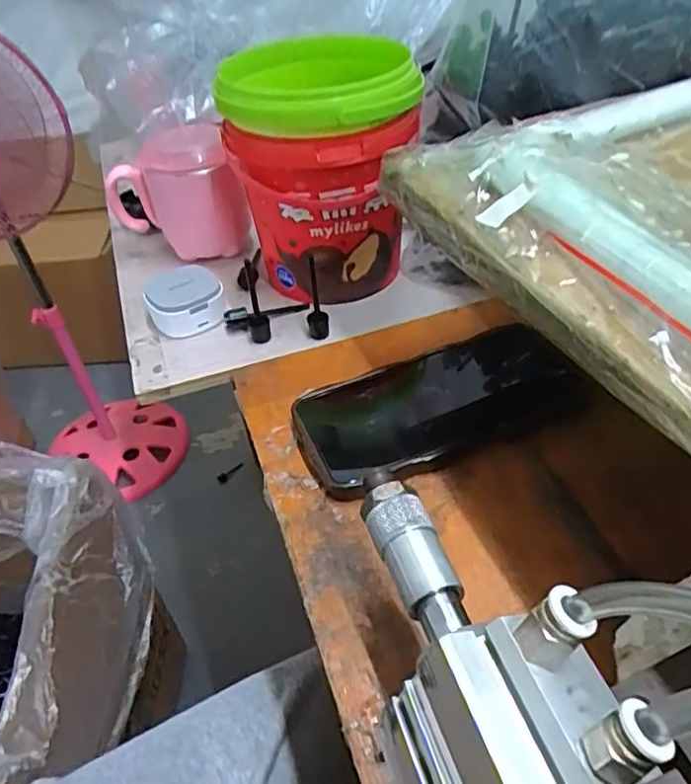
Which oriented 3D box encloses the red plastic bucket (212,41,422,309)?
[{"bbox_3d":[-0.018,-0.160,0.457,0.122,0.152,0.141,-9,42,-3],"label":"red plastic bucket"}]

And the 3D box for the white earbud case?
[{"bbox_3d":[-0.120,-0.069,0.465,0.053,0.030,0.055,-15,43,-10],"label":"white earbud case"}]

